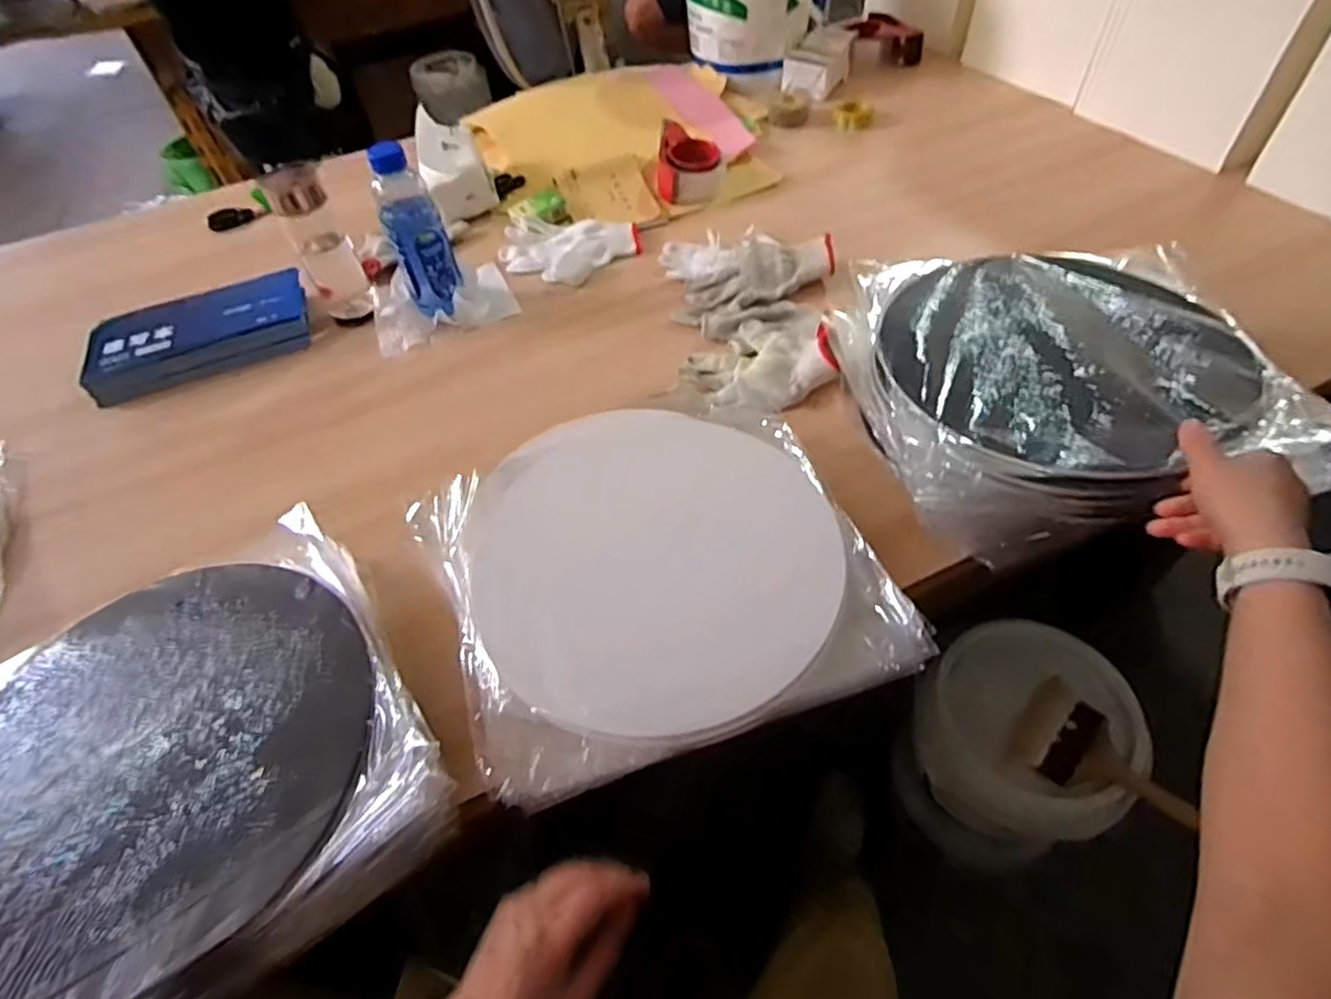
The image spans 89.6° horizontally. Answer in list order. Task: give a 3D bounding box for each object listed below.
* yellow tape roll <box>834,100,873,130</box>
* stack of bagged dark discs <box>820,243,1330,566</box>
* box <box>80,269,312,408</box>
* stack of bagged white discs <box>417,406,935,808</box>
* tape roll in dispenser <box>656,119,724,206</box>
[{"bbox_3d":[0.322,-0.658,1.150,0.061,0.025,0.060,6,53,11],"label":"yellow tape roll"},{"bbox_3d":[0.352,-0.107,0.622,0.329,0.110,0.304,-7,53,-1],"label":"stack of bagged dark discs"},{"bbox_3d":[-0.601,-0.214,0.869,0.266,0.038,0.144,-24,53,-13],"label":"box"},{"bbox_3d":[-0.022,0.045,0.580,0.340,0.044,0.346,-18,53,-9],"label":"stack of bagged white discs"},{"bbox_3d":[0.035,-0.513,1.025,0.099,0.067,0.103,-3,51,4],"label":"tape roll in dispenser"}]

